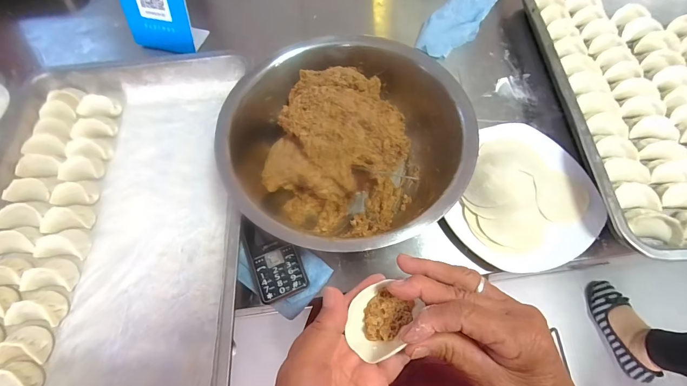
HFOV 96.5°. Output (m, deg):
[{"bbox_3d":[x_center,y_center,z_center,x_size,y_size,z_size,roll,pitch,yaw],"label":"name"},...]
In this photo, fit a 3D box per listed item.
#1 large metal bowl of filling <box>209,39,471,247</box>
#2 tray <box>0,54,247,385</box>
[{"bbox_3d":[0.006,-0.062,0.373,0.271,0.086,0.262,-1,67,2],"label":"large metal bowl of filling"},{"bbox_3d":[-0.285,0.036,0.367,0.336,0.055,0.471,-5,67,1],"label":"tray"}]

